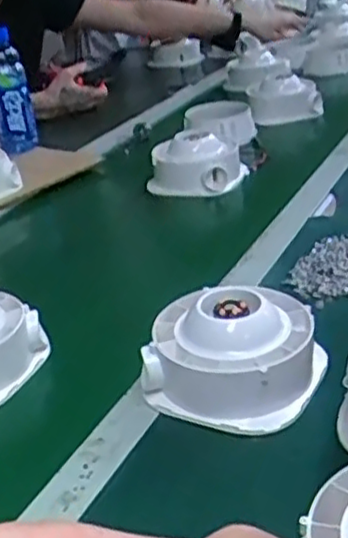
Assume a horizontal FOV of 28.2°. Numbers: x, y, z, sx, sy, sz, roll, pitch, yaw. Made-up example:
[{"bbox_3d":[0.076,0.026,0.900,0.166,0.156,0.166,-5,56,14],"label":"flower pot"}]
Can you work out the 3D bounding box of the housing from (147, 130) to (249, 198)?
[{"bbox_3d":[0.035,-0.158,1.016,0.131,0.069,0.105,7,30,25],"label":"housing"}]

